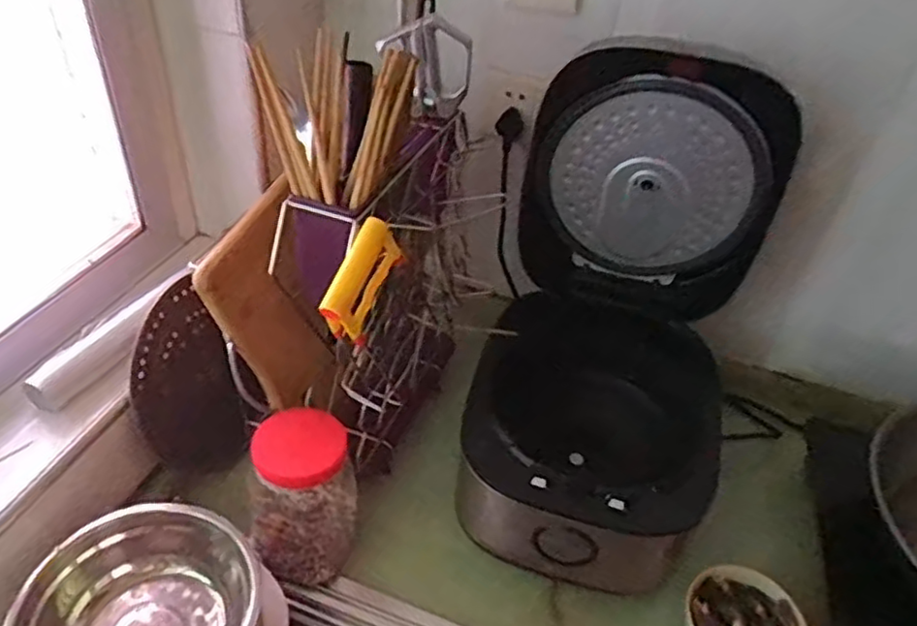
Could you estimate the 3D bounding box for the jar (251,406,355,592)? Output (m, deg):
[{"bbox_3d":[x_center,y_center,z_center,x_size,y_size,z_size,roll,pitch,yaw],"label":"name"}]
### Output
[{"bbox_3d":[-0.156,0.188,0.682,0.099,0.173,0.092,4,40,-3],"label":"jar"}]

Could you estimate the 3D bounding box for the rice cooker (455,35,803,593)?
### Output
[{"bbox_3d":[0.171,0.022,0.692,0.275,0.469,0.366,13,41,8],"label":"rice cooker"}]

